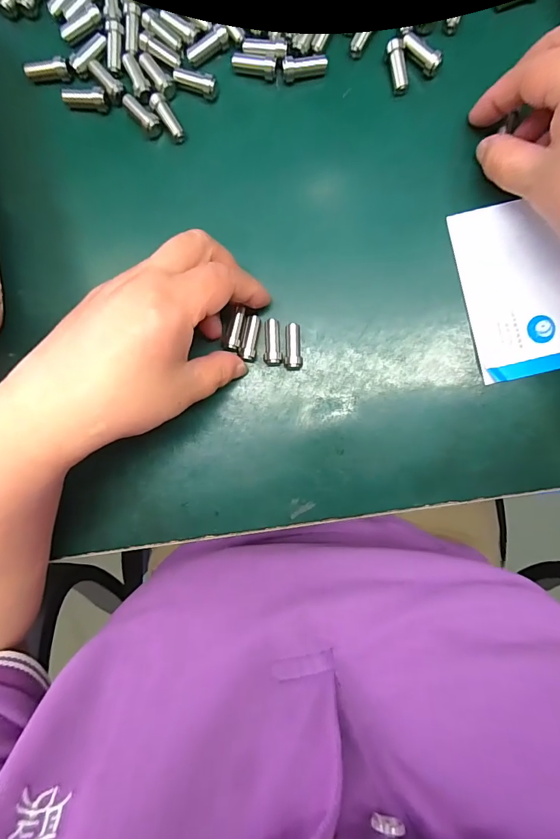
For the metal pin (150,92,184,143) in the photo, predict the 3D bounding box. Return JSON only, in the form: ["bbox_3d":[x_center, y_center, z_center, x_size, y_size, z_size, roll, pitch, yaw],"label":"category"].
[{"bbox_3d":[-0.068,-0.182,0.248,0.009,0.009,0.027,-30,91,2],"label":"metal pin"}]

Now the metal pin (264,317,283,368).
[{"bbox_3d":[-0.004,-0.046,0.249,0.011,0.009,0.028,2,91,1],"label":"metal pin"}]

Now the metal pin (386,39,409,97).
[{"bbox_3d":[0.070,-0.211,0.246,0.010,0.009,0.027,-13,91,1],"label":"metal pin"}]

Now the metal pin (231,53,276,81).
[{"bbox_3d":[-0.016,-0.211,0.246,0.026,0.007,0.010,10,92,1],"label":"metal pin"}]

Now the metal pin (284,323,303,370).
[{"bbox_3d":[0.008,-0.044,0.249,0.011,0.009,0.028,3,91,1],"label":"metal pin"}]

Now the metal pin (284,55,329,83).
[{"bbox_3d":[0.015,-0.210,0.246,0.027,0.009,0.009,-8,91,1],"label":"metal pin"}]

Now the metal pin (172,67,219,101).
[{"bbox_3d":[-0.051,-0.203,0.247,0.027,0.009,0.010,22,92,0],"label":"metal pin"}]

